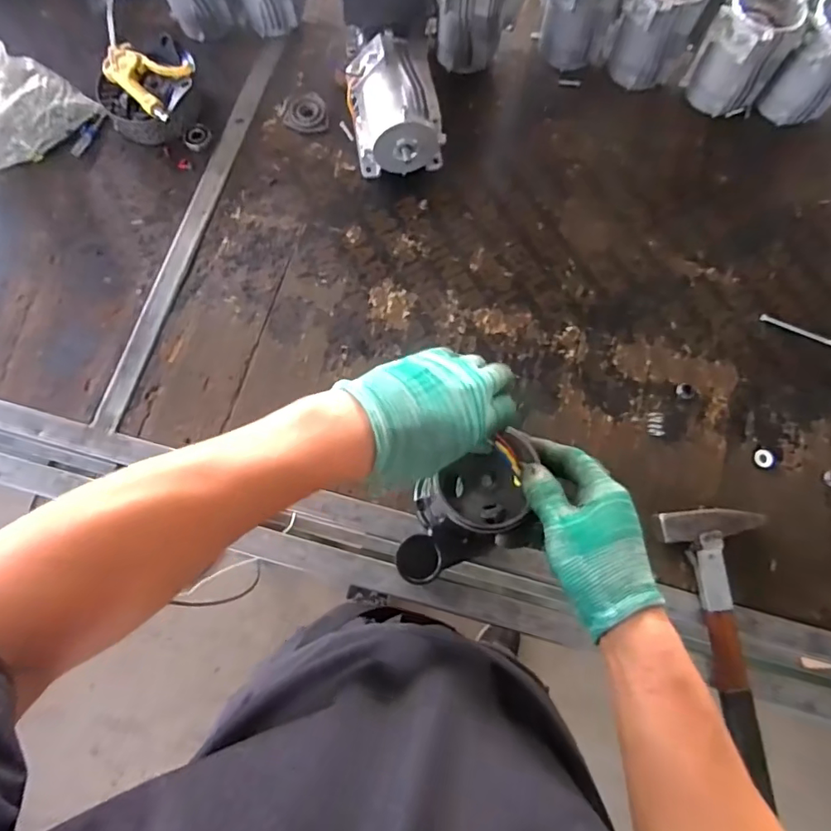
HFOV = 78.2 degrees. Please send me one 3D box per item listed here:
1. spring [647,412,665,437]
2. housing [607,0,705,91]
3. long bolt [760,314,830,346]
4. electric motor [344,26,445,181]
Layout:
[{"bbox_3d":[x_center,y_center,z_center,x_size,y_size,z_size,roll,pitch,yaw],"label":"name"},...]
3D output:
[{"bbox_3d":[0.312,0.012,0.665,0.017,0.014,0.031,-3,76,-2],"label":"spring"},{"bbox_3d":[0.353,-0.576,0.760,0.114,0.143,0.105,19,76,3],"label":"housing"},{"bbox_3d":[0.552,-0.116,0.723,0.131,0.006,0.012,20,76,4],"label":"long bolt"},{"bbox_3d":[-0.029,-0.423,0.716,0.119,0.118,0.153,-12,76,-4],"label":"electric motor"}]

